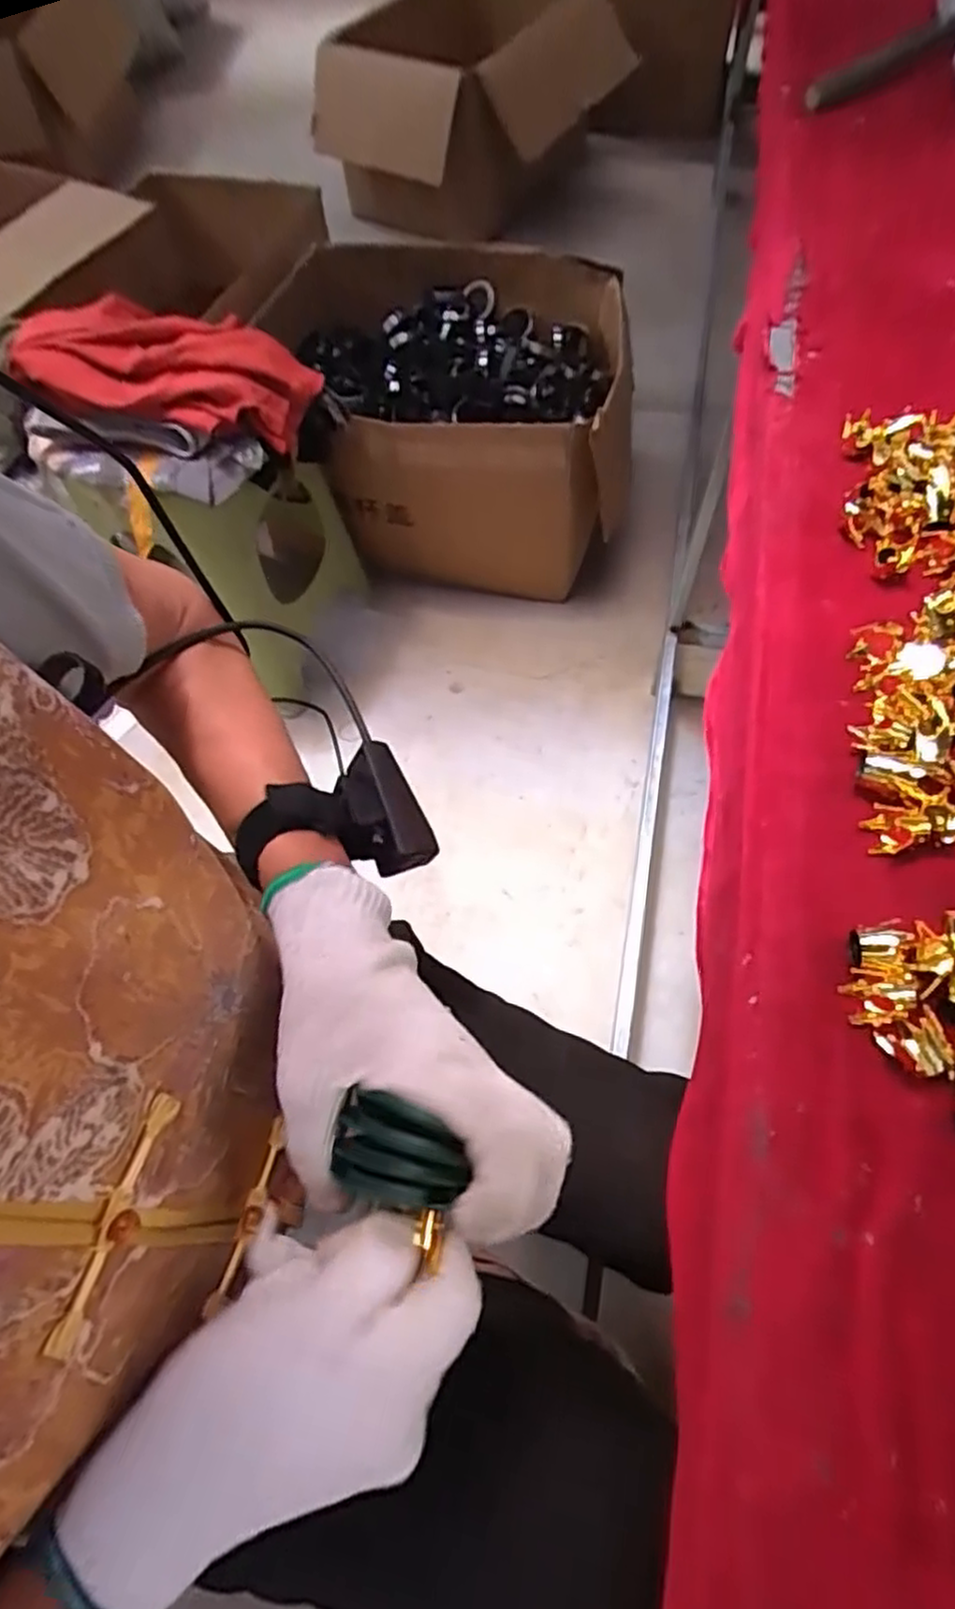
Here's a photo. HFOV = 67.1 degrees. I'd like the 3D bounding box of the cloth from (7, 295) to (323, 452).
[{"bbox_3d":[-0.405,-0.580,0.954,0.371,0.100,0.191,2,62,-14],"label":"cloth"}]

